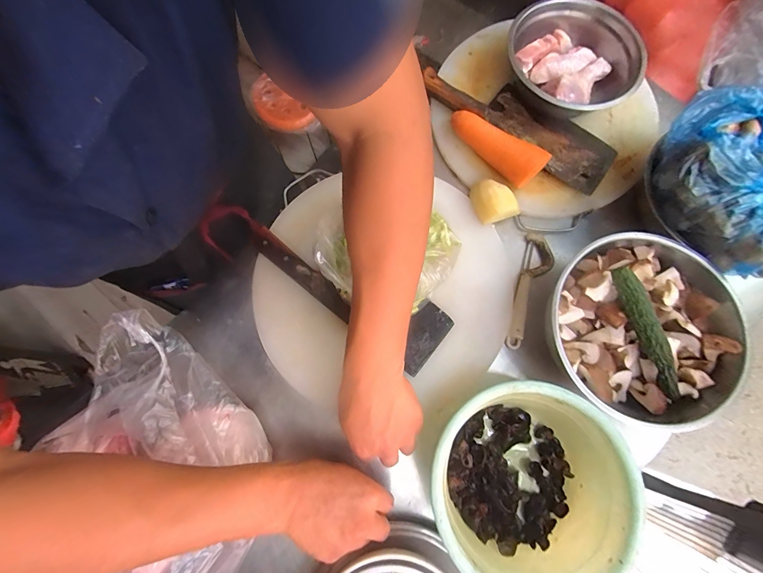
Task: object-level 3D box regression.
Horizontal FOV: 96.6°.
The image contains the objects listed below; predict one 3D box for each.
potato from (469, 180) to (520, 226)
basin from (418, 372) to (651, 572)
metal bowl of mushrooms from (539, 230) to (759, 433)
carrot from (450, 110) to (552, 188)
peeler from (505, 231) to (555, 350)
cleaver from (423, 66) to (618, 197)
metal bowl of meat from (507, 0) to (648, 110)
[{"bbox_3d":[0.170,-0.132,0.512,0.061,0.037,0.068,-13,77,-2],"label":"potato"},{"bbox_3d":[0.167,0.225,0.402,0.205,0.086,0.208,0,77,1],"label":"basin"},{"bbox_3d":[0.327,0.054,0.433,0.236,0.099,0.223,0,77,1],"label":"metal bowl of mushrooms"},{"bbox_3d":[0.171,-0.217,0.514,0.157,0.043,0.049,44,81,10],"label":"carrot"},{"bbox_3d":[0.217,0.005,0.491,0.041,0.010,0.175,15,77,5],"label":"peeler"},{"bbox_3d":[0.219,-0.268,0.539,0.310,0.024,0.111,36,80,9],"label":"cleaver"},{"bbox_3d":[0.294,-0.347,0.534,0.193,0.067,0.180,0,77,1],"label":"metal bowl of meat"}]

